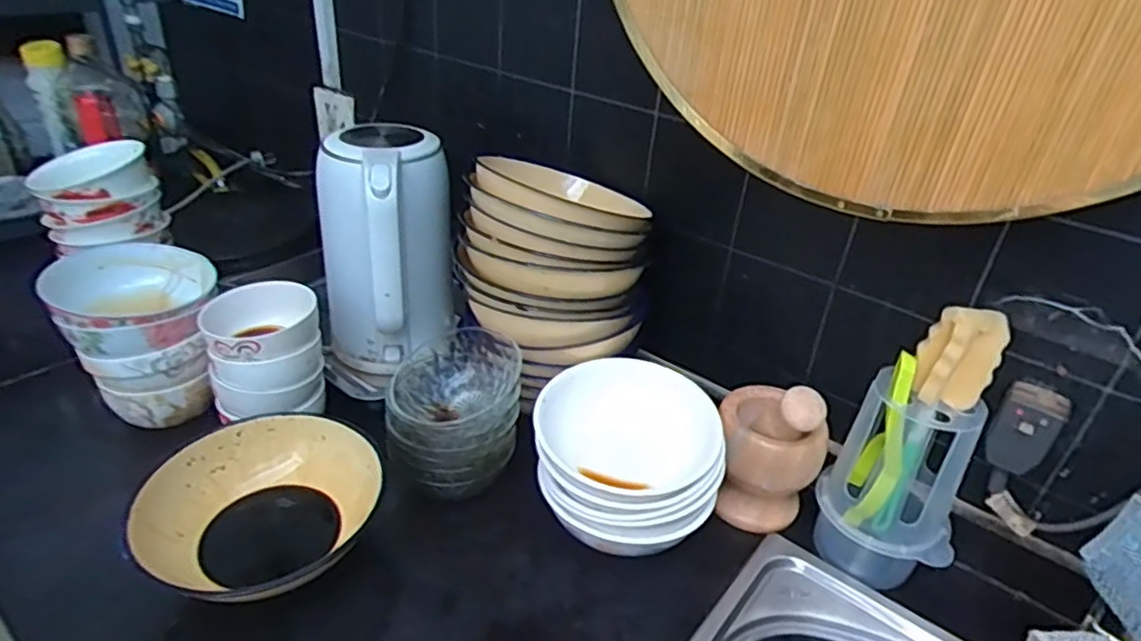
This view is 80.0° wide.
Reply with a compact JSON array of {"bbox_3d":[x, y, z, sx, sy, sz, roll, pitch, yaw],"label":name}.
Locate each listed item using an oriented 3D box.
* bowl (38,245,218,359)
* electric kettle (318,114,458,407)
[{"bbox_3d":[-0.435,-0.025,0.684,0.147,0.055,0.151,-14,36,-28],"label":"bowl"},{"bbox_3d":[-0.209,-0.054,0.769,0.152,0.280,0.208,-3,32,-13],"label":"electric kettle"}]

